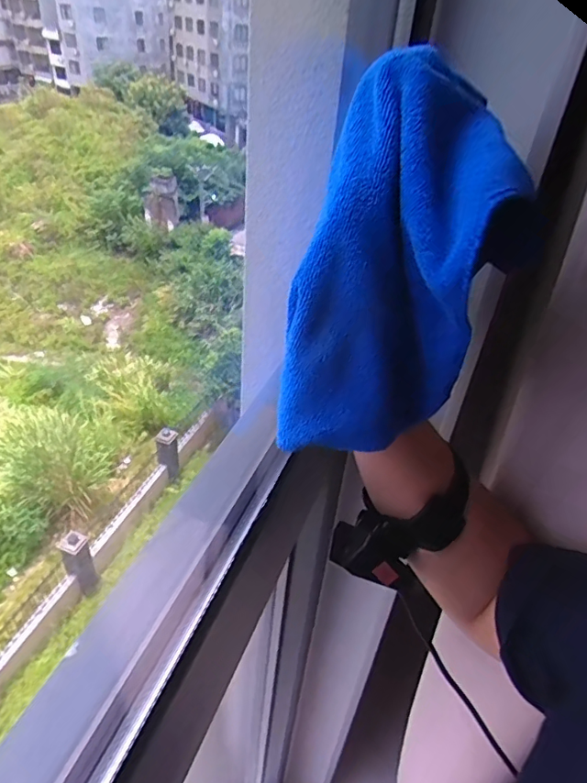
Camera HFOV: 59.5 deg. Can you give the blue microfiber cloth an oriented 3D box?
[{"bbox_3d":[0.045,-0.056,0.222,0.075,0.170,0.051,16,9,14],"label":"blue microfiber cloth"}]

